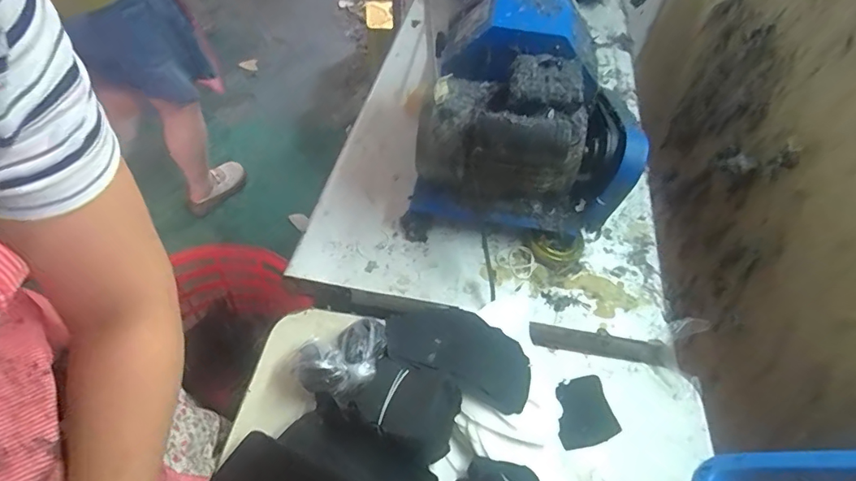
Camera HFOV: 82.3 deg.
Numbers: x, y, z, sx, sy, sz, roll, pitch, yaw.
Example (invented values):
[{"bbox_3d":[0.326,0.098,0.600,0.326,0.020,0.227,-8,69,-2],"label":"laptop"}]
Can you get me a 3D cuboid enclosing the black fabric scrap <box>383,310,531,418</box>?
[{"bbox_3d":[0.036,0.130,0.584,0.178,0.039,0.104,21,53,12],"label":"black fabric scrap"}]

